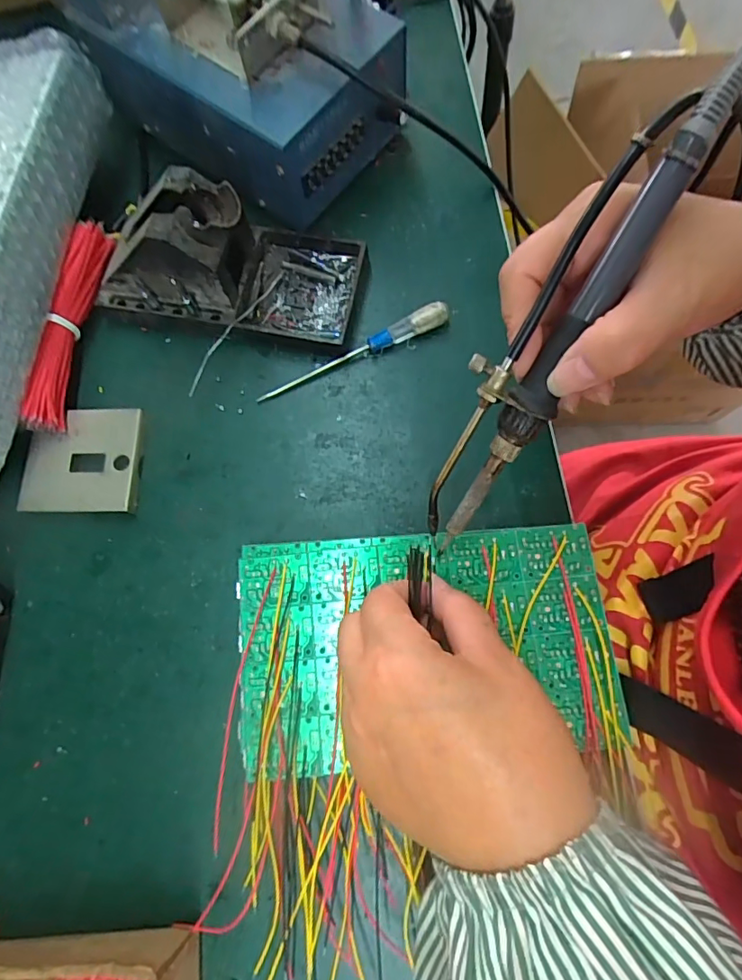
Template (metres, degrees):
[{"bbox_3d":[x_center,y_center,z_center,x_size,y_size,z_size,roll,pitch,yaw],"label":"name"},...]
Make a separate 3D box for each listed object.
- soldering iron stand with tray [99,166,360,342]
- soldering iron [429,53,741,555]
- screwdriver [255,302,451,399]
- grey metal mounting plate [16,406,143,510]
[{"bbox_3d":[-0.087,-0.140,0.306,0.155,0.068,0.074,10,76,5],"label":"soldering iron stand with tray"},{"bbox_3d":[0.073,-0.060,0.200,0.042,0.020,0.203,34,114,9],"label":"soldering iron"},{"bbox_3d":[-0.011,-0.083,0.316,0.124,0.016,0.012,-25,76,-6],"label":"screwdriver"},{"bbox_3d":[-0.169,-0.018,0.306,0.064,0.011,0.062,0,75,1],"label":"grey metal mounting plate"}]

